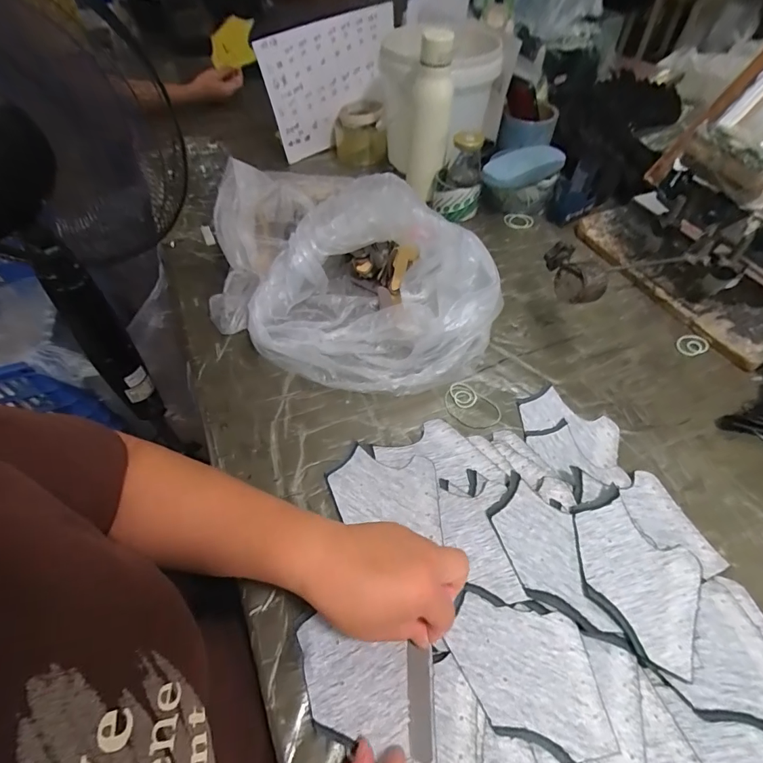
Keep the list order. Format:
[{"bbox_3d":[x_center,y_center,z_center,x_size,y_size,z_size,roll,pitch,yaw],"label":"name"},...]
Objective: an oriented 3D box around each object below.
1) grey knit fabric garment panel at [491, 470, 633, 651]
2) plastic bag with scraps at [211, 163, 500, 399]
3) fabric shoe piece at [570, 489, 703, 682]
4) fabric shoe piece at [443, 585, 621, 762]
[{"bbox_3d":[0.150,0.159,0.380,0.067,0.012,0.147,-16,54,-9],"label":"grey knit fabric garment panel"},{"bbox_3d":[-0.062,-0.135,0.551,0.387,0.142,0.253,33,61,24],"label":"plastic bag with scraps"},{"bbox_3d":[0.224,0.167,0.372,0.099,0.006,0.126,-32,63,-27],"label":"fabric shoe piece"},{"bbox_3d":[0.116,0.225,0.332,0.123,0.005,0.085,16,56,14],"label":"fabric shoe piece"}]

